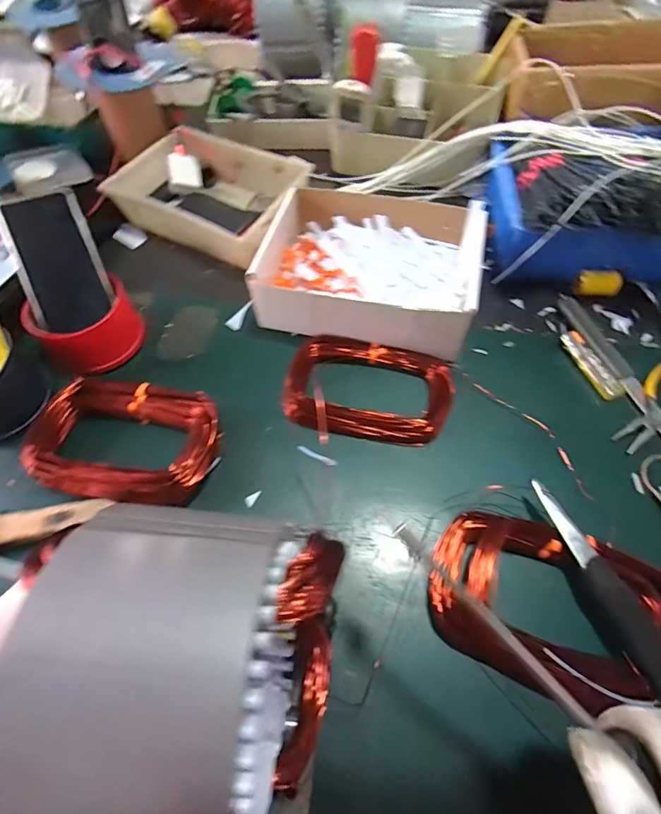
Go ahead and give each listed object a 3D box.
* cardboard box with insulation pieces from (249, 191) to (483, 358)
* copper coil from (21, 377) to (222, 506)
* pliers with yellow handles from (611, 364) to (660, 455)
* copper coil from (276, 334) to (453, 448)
[{"bbox_3d":[0.048,-0.166,0.513,0.246,0.074,0.195,10,61,7],"label":"cardboard box with insulation pieces"},{"bbox_3d":[-0.202,0.034,0.424,0.176,0.040,0.122,14,62,10],"label":"copper coil"},{"bbox_3d":[0.334,0.004,0.435,0.115,0.014,0.073,-28,64,-13],"label":"pliers with yellow handles"},{"bbox_3d":[0.041,-0.025,0.460,0.174,0.028,0.111,7,61,6],"label":"copper coil"}]

